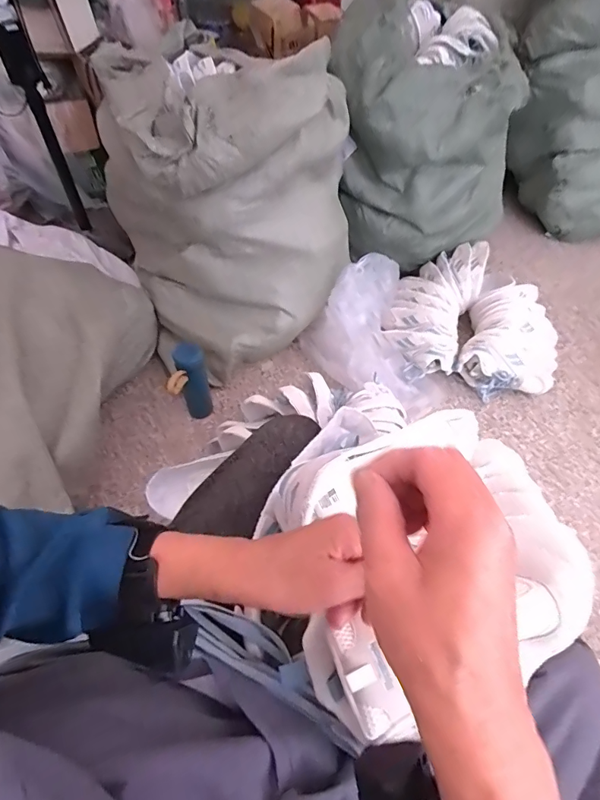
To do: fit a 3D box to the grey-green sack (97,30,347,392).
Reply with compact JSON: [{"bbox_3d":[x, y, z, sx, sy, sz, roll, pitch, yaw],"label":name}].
[{"bbox_3d":[-0.168,-0.459,1.058,0.491,0.610,0.496,-15,54,-14],"label":"grey-green sack"}]

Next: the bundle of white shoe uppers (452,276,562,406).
[{"bbox_3d":[0.592,-0.175,1.198,0.248,0.143,0.362,19,54,12],"label":"bundle of white shoe uppers"}]

